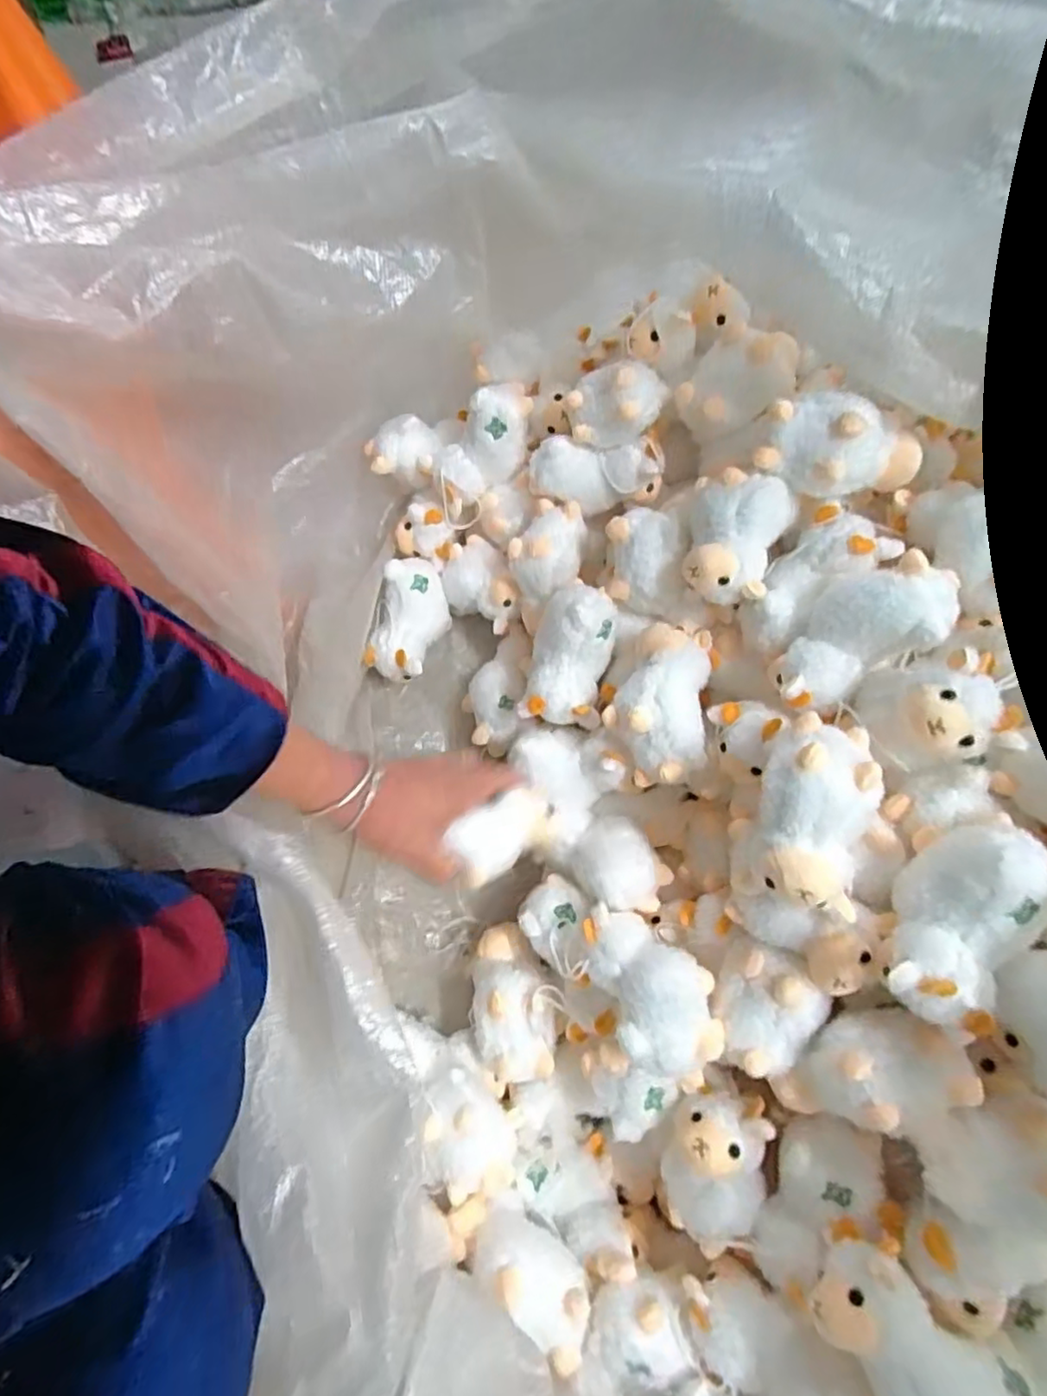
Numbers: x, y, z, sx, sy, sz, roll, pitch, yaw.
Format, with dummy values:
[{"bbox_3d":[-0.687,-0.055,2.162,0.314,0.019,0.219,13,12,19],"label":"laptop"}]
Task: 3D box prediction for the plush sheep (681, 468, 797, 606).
[{"bbox_3d":[0.162,-0.123,0.493,0.077,0.049,0.090,14,73,6],"label":"plush sheep"}]

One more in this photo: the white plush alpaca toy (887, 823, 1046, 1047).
[{"bbox_3d":[0.254,0.132,0.372,0.068,0.077,0.113,32,76,11],"label":"white plush alpaca toy"}]

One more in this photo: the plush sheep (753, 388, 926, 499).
[{"bbox_3d":[0.234,-0.181,0.469,0.118,0.060,0.060,9,72,5],"label":"plush sheep"}]

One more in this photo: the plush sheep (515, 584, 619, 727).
[{"bbox_3d":[0.039,-0.036,0.561,0.071,0.070,0.113,10,72,5],"label":"plush sheep"}]

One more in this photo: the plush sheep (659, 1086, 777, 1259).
[{"bbox_3d":[0.131,0.328,0.443,0.065,0.059,0.103,8,72,4],"label":"plush sheep"}]

